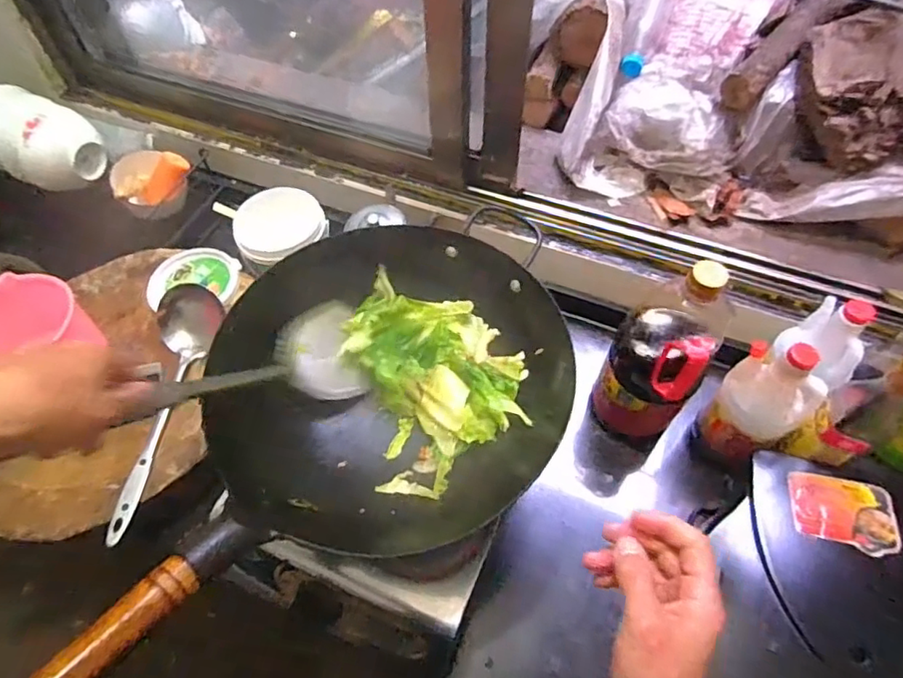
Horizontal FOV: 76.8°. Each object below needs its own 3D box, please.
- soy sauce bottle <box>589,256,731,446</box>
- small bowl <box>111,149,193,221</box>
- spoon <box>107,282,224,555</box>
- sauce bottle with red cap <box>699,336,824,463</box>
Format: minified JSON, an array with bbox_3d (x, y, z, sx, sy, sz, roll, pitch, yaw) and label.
[{"bbox_3d":[0.232,0.030,0.663,0.081,0.309,0.098,-25,59,-14],"label":"soy sauce bottle"},{"bbox_3d":[-0.469,-0.246,0.901,0.117,0.064,0.099,-30,61,-17],"label":"small bowl"},{"bbox_3d":[-0.346,0.075,0.699,0.089,0.045,0.323,0,57,1],"label":"spoon"},{"bbox_3d":[0.341,0.074,0.636,0.074,0.177,0.092,-32,62,-18],"label":"sauce bottle with red cap"}]

